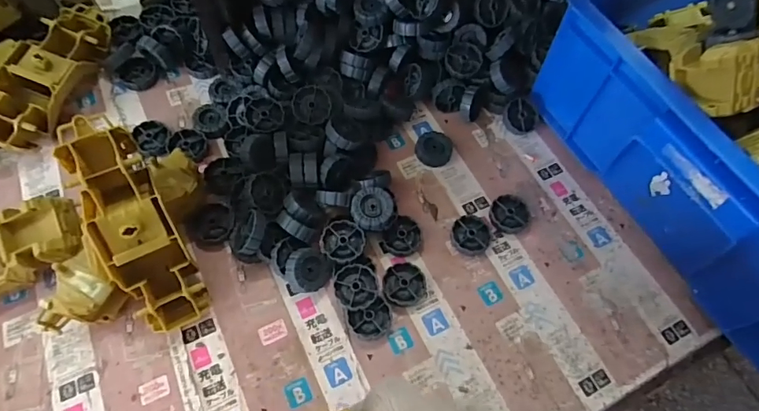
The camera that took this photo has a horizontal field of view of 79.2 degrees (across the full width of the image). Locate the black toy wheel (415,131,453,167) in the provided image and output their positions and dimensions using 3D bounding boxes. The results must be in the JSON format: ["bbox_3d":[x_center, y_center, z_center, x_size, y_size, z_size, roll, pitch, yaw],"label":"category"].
[{"bbox_3d":[0.059,-0.060,0.488,0.038,0.015,0.036,1,64,-2],"label":"black toy wheel"}]

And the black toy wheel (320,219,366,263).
[{"bbox_3d":[-0.033,0.037,0.424,0.039,0.022,0.039,19,65,7],"label":"black toy wheel"}]

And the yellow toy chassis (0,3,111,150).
[{"bbox_3d":[-0.333,-0.132,0.472,0.057,0.054,0.178,13,63,4],"label":"yellow toy chassis"}]

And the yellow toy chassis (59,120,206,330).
[{"bbox_3d":[-0.191,0.017,0.367,0.064,0.049,0.178,-24,101,-12],"label":"yellow toy chassis"}]

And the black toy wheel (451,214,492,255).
[{"bbox_3d":[0.088,0.029,0.442,0.039,0.010,0.037,1,64,-2],"label":"black toy wheel"}]

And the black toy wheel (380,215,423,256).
[{"bbox_3d":[0.022,0.030,0.437,0.034,0.013,0.039,22,65,8],"label":"black toy wheel"}]

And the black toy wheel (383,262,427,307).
[{"bbox_3d":[0.023,0.073,0.416,0.038,0.012,0.038,1,64,-2],"label":"black toy wheel"}]

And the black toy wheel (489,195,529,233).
[{"bbox_3d":[0.129,0.008,0.452,0.039,0.010,0.039,1,64,-2],"label":"black toy wheel"}]

